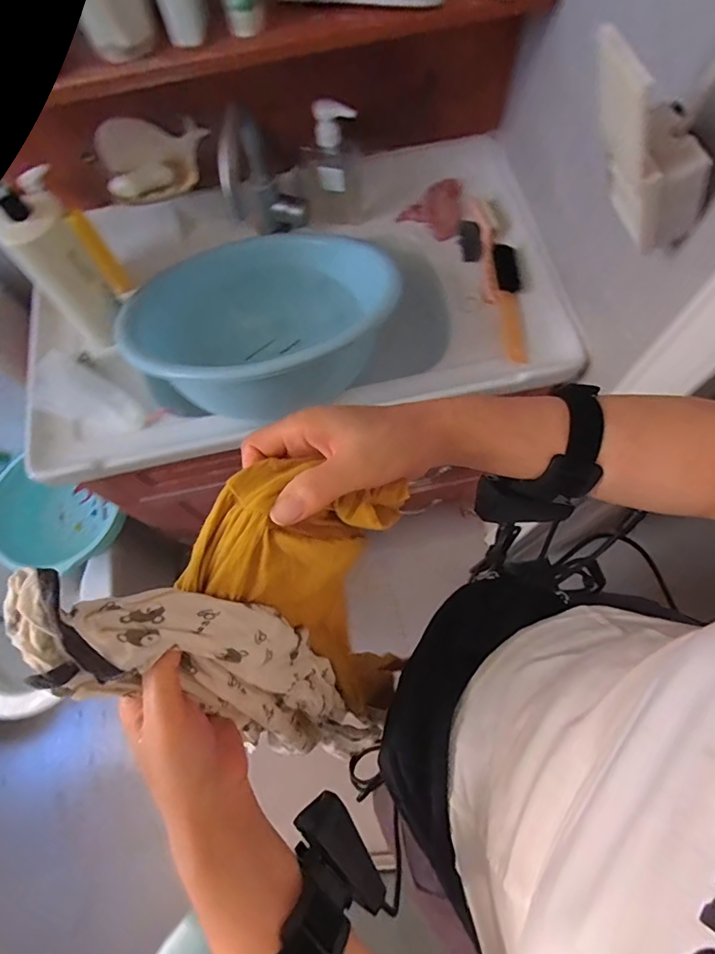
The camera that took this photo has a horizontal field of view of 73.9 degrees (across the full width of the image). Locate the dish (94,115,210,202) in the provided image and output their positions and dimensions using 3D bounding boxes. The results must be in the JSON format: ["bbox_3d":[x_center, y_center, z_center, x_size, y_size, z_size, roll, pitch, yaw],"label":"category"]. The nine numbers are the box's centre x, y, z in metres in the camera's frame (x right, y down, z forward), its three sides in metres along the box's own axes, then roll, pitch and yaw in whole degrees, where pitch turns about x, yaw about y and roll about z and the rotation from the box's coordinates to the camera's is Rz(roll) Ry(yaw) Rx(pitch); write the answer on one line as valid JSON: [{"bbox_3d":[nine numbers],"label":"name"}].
[{"bbox_3d":[-0.300,-0.463,0.698,0.158,0.071,0.088,-8,69,0],"label":"dish"}]

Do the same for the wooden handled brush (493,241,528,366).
[{"bbox_3d":[0.232,-0.265,0.719,0.033,0.021,0.205,-1,69,2],"label":"wooden handled brush"}]

